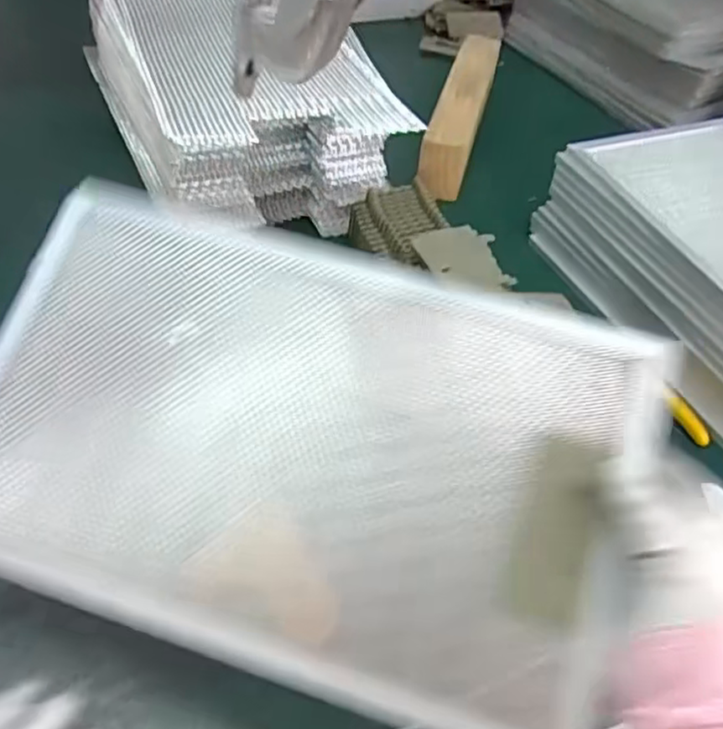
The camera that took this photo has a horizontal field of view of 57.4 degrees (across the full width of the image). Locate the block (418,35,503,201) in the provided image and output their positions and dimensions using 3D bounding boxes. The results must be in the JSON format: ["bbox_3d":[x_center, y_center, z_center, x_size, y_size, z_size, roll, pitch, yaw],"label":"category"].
[{"bbox_3d":[0.117,-0.299,0.772,0.053,0.069,0.269,16,49,7],"label":"block"}]

